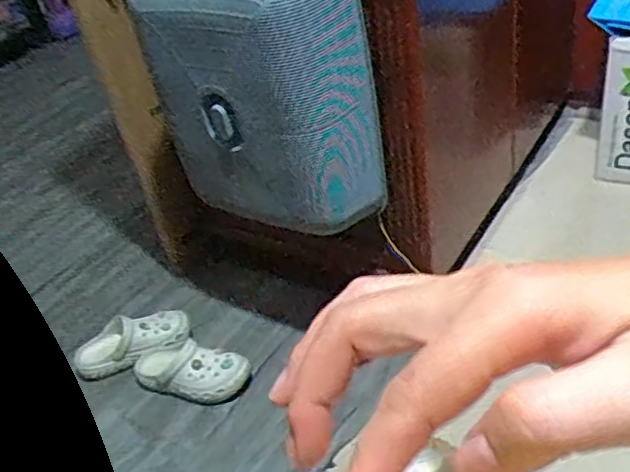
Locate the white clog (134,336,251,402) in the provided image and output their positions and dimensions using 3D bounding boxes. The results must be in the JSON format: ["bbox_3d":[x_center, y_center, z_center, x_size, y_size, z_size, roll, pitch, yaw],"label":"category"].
[{"bbox_3d":[-0.261,0.267,1.389,0.237,0.072,0.116,9,39,25],"label":"white clog"}]

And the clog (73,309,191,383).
[{"bbox_3d":[-0.402,0.234,1.471,0.258,0.076,0.124,-17,35,-10],"label":"clog"}]

